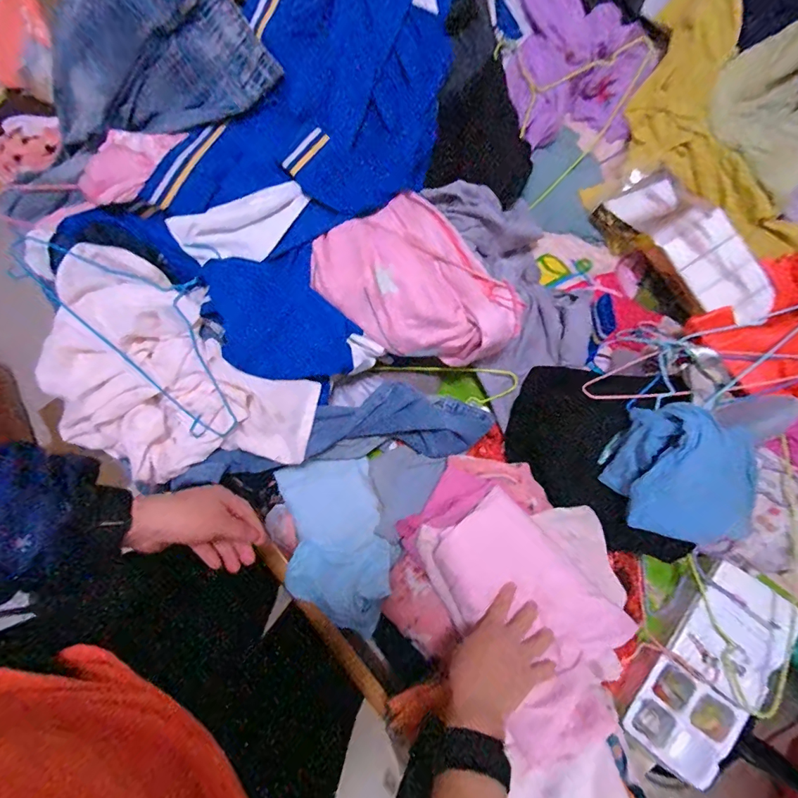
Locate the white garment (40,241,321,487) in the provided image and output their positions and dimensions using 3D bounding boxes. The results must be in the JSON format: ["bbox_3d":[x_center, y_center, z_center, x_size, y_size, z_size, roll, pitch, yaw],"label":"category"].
[{"bbox_3d":[-0.310,-0.018,0.595,0.363,0.094,0.253,29,81,6],"label":"white garment"}]

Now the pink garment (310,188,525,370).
[{"bbox_3d":[0.025,-0.158,0.630,0.226,0.066,0.280,-35,81,-5],"label":"pink garment"}]

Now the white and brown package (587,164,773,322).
[{"bbox_3d":[0.475,-0.245,0.702,0.115,0.083,0.302,-37,81,-6],"label":"white and brown package"}]

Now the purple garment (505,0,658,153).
[{"bbox_3d":[0.319,-0.647,0.767,0.281,0.153,0.360,-5,79,0],"label":"purple garment"}]

